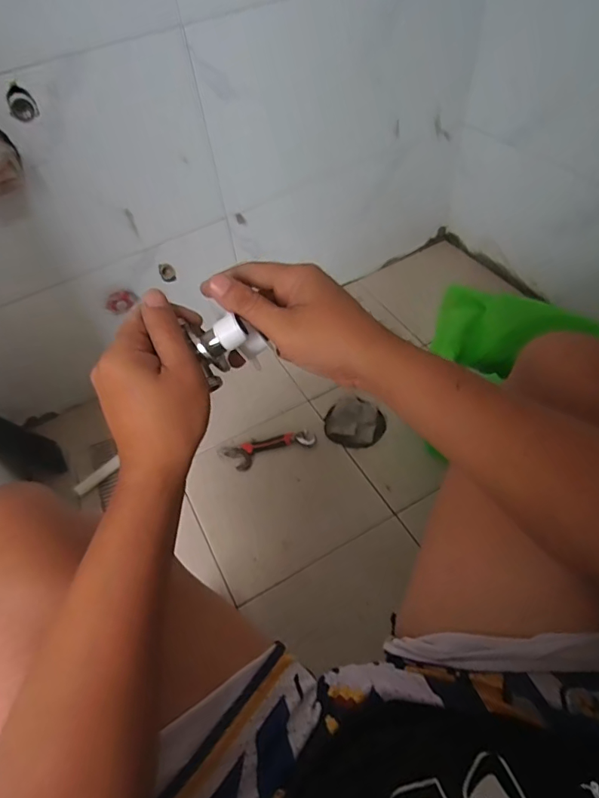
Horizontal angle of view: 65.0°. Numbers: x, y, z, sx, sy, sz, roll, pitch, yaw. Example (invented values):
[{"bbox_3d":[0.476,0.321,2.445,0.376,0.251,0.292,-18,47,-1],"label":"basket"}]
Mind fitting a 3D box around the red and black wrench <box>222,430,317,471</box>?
[{"bbox_3d":[-0.056,0.095,0.913,0.174,0.012,0.054,-16,51,-7],"label":"red and black wrench"}]

